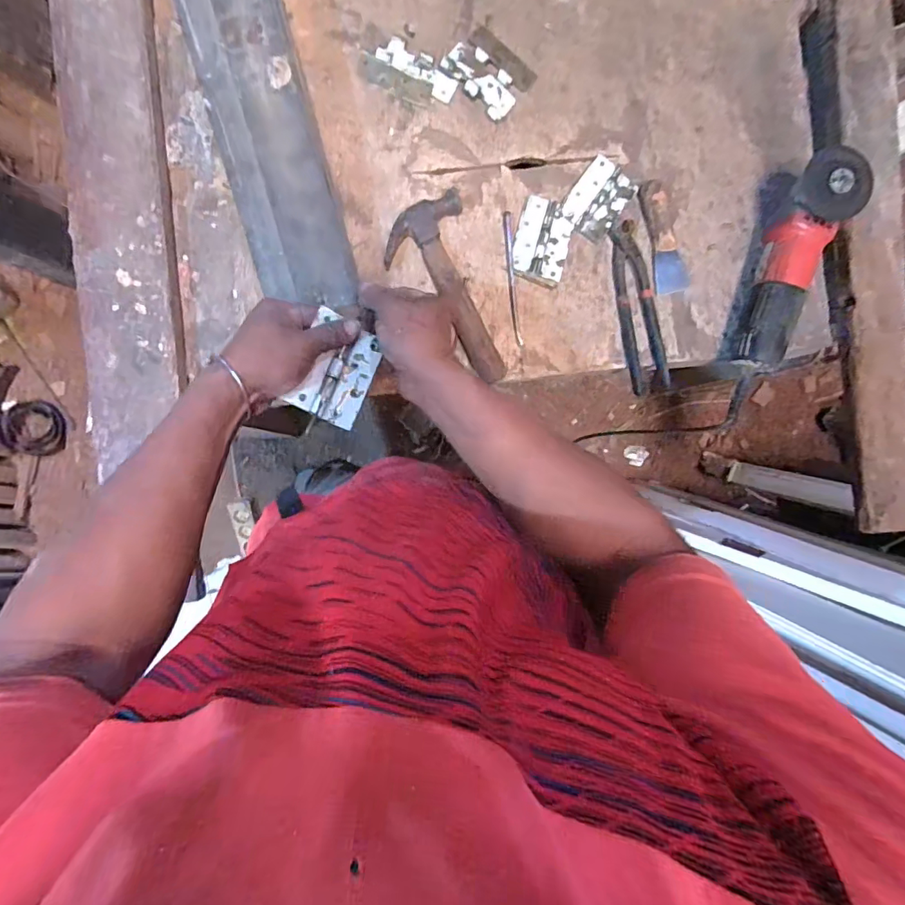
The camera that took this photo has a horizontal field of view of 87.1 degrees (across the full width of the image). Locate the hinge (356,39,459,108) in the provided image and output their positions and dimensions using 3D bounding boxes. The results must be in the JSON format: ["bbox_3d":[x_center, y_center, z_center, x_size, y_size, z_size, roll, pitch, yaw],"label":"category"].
[{"bbox_3d":[-0.054,-0.481,0.604,0.121,0.011,0.058,22,89,-4],"label":"hinge"}]

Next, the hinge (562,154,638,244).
[{"bbox_3d":[0.191,-0.331,0.621,0.067,0.006,0.097,37,88,-4],"label":"hinge"}]

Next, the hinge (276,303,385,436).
[{"bbox_3d":[-0.111,-0.081,0.458,0.066,0.013,0.110,22,79,-22],"label":"hinge"}]

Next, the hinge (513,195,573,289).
[{"bbox_3d":[0.118,-0.273,0.617,0.068,0.005,0.105,13,90,-4],"label":"hinge"}]

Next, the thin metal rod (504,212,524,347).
[{"bbox_3d":[0.078,-0.225,0.617,0.011,0.006,0.172,-6,91,-4],"label":"thin metal rod"}]

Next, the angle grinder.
[{"bbox_3d":[0.424,-0.231,0.599,0.087,0.090,0.264,24,89,-4],"label":"angle grinder"}]

